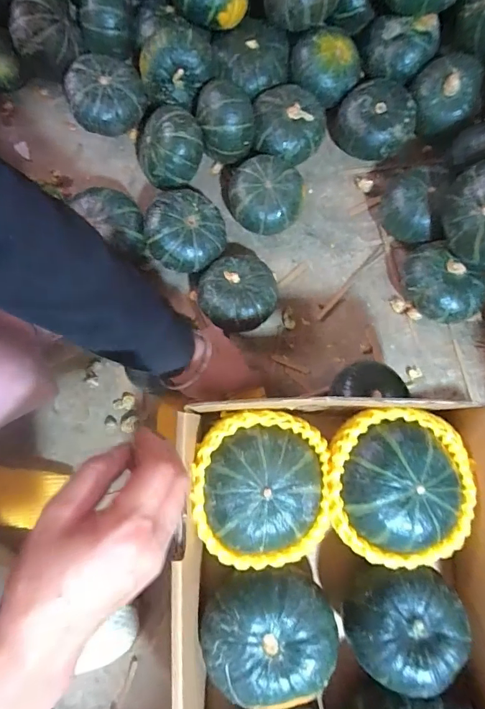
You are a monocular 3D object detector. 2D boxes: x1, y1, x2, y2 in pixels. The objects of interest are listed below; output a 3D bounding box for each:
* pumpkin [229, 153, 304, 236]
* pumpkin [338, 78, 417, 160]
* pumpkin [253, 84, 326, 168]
[{"bbox_3d":[0.029,-0.200,0.526,0.090,0.063,0.089,0,75,0],"label":"pumpkin"},{"bbox_3d":[0.173,-0.305,0.541,0.089,0.068,0.084,0,75,0],"label":"pumpkin"},{"bbox_3d":[0.061,-0.300,0.542,0.090,0.065,0.094,1,75,1],"label":"pumpkin"}]

